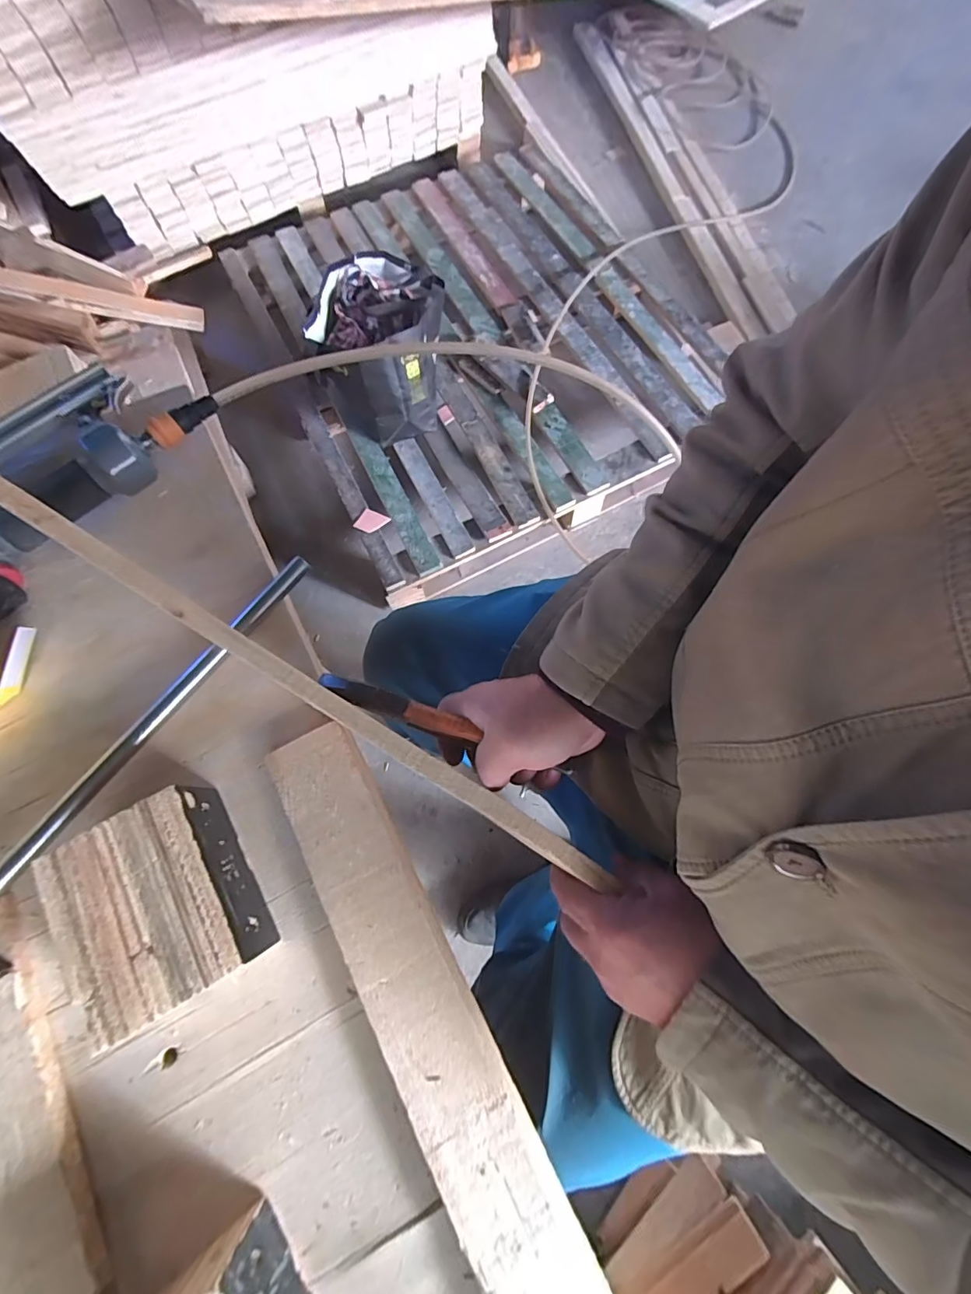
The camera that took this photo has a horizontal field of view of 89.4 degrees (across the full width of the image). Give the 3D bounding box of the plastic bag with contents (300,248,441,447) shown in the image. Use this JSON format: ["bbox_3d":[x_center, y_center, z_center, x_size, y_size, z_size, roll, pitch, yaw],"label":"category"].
[{"bbox_3d":[-0.221,-0.625,1.036,0.246,0.189,0.288,6,72,2],"label":"plastic bag with contents"}]

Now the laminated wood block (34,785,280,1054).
[{"bbox_3d":[-0.209,0.168,0.322,0.091,0.063,0.114,-29,74,-9],"label":"laminated wood block"}]

